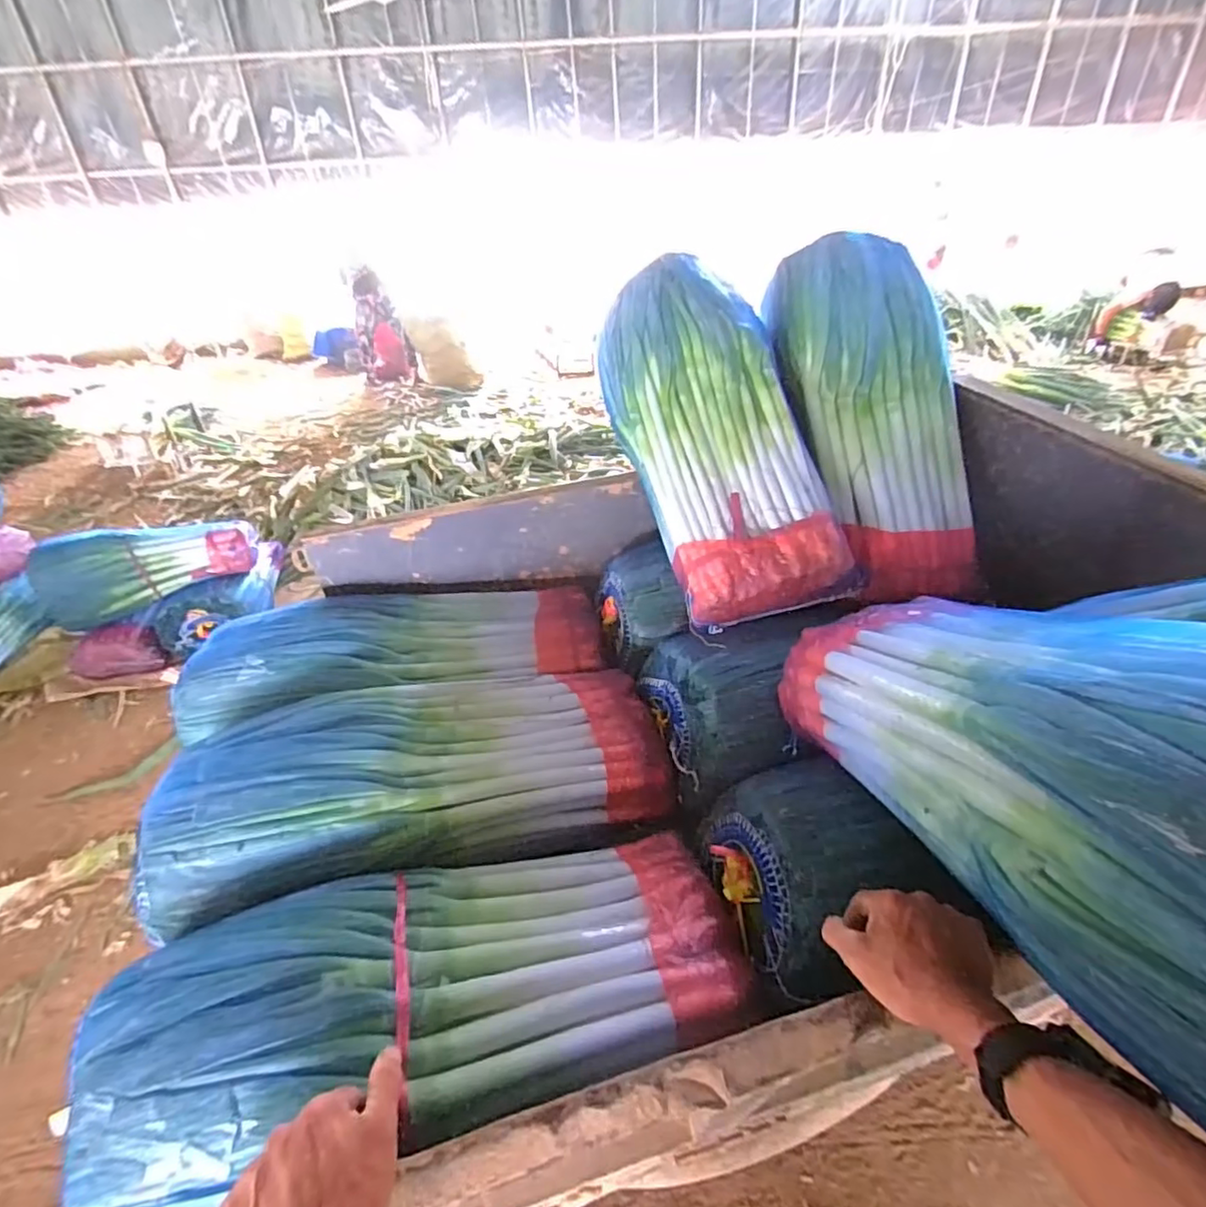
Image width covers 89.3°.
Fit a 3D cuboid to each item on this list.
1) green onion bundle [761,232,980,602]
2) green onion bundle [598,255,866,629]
[{"bbox_3d":[0.461,-0.316,1.032,0.244,0.638,0.127,-11,-7,-12],"label":"green onion bundle"},{"bbox_3d":[0.196,-0.290,0.993,0.298,0.133,0.643,-13,72,-14],"label":"green onion bundle"}]

